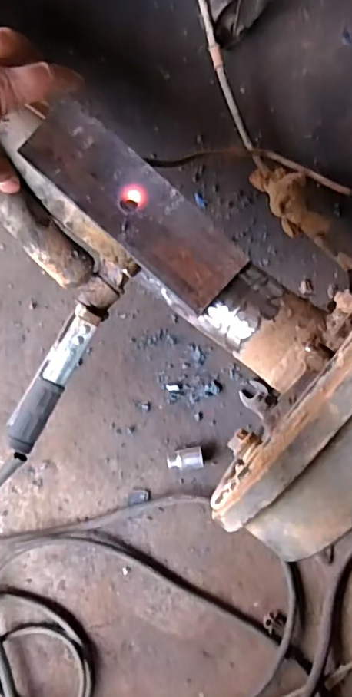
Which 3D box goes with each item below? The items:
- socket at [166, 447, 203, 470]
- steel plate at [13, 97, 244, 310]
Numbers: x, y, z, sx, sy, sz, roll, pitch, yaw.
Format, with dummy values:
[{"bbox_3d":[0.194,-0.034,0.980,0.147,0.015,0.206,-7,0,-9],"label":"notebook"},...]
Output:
[{"bbox_3d":[0.011,0.126,0.621,0.040,0.027,0.023,-8,81,4],"label":"socket"},{"bbox_3d":[-0.033,-0.115,0.432,0.194,0.005,0.063,43,90,1],"label":"steel plate"}]

